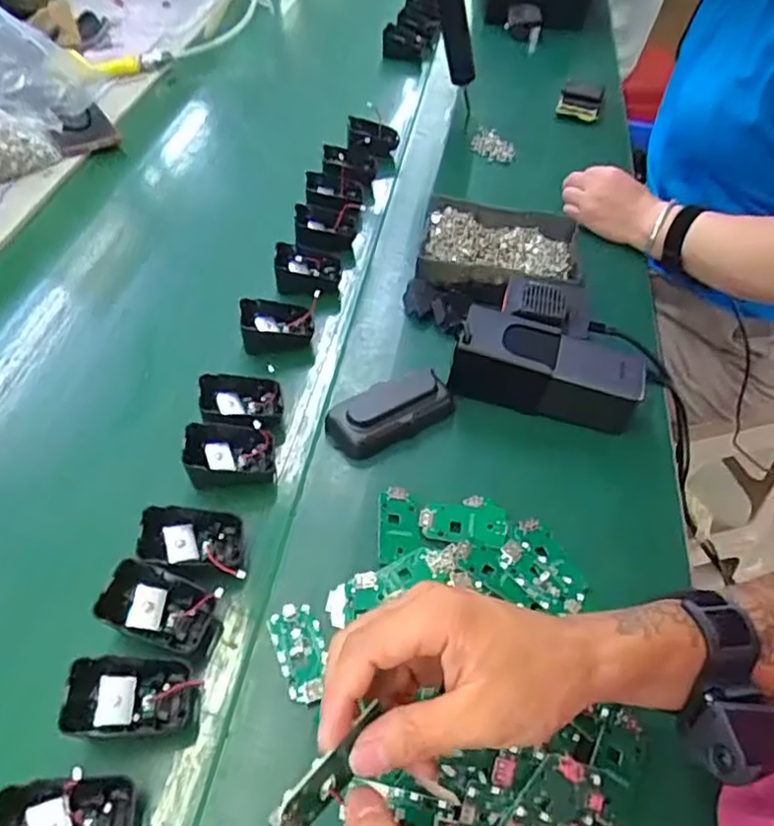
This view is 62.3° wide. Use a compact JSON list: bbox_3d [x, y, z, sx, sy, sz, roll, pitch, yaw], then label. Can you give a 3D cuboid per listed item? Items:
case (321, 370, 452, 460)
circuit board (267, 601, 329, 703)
[{"bbox_3d":[0.003,0.001,0.534,0.107,0.030,0.053,-29,59,-16],"label":"case"},{"bbox_3d":[-0.055,0.154,0.413,0.030,0.006,0.061,-20,57,-11],"label":"circuit board"}]

